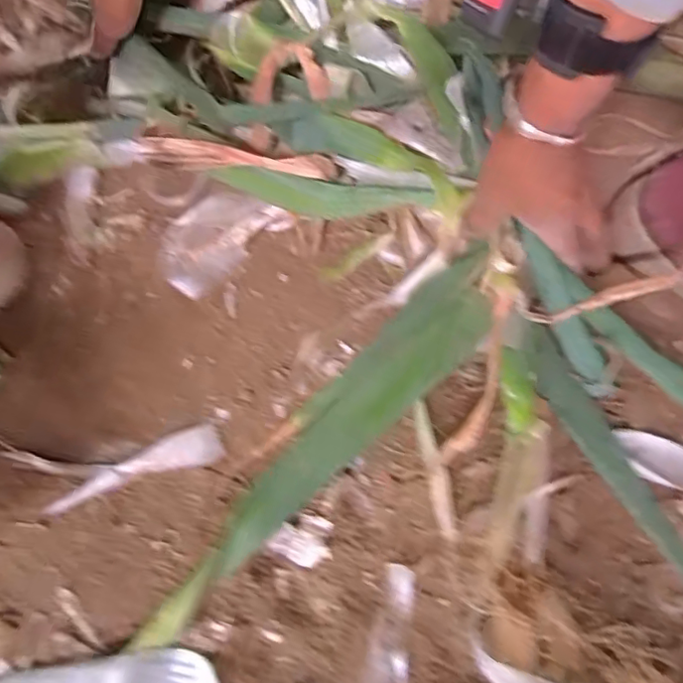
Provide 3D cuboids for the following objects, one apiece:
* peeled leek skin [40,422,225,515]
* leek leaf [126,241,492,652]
[{"bbox_3d":[-0.145,0.087,0.391,0.123,0.004,0.029,-17,74,-8],"label":"peeled leek skin"},{"bbox_3d":[-0.007,0.066,0.377,0.056,0.022,0.328,41,78,12],"label":"leek leaf"}]

